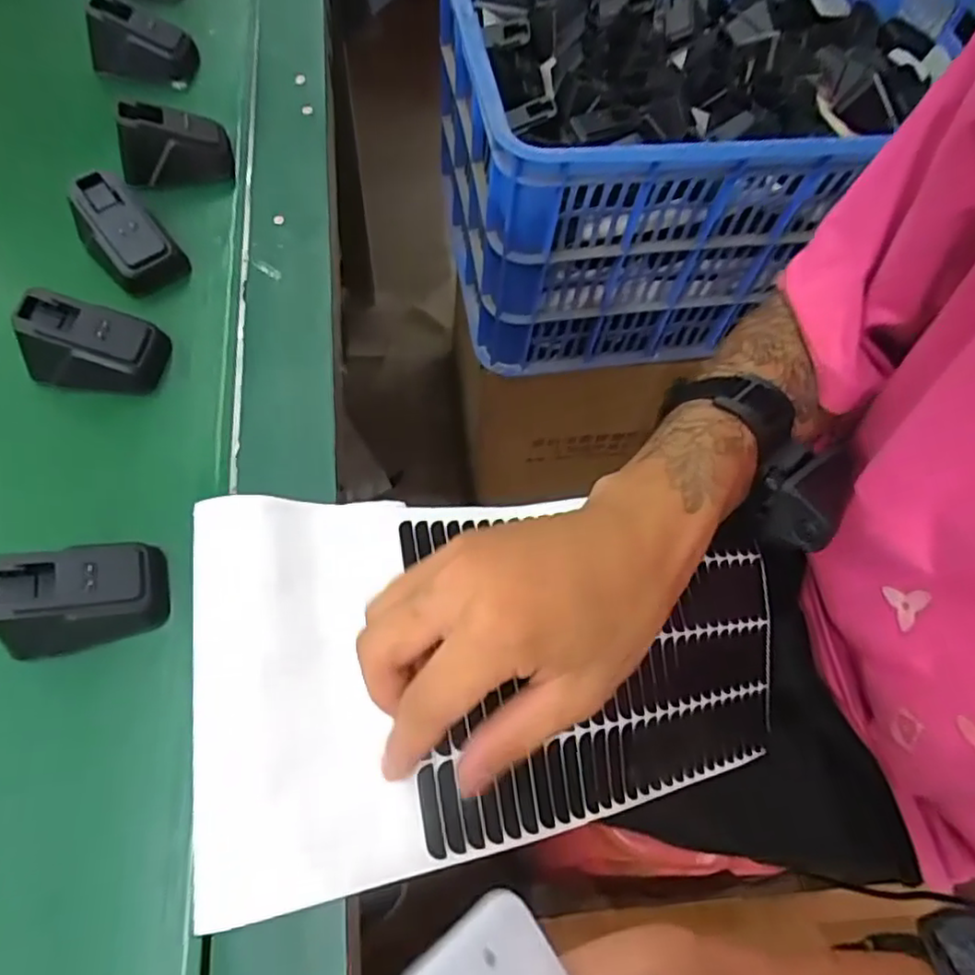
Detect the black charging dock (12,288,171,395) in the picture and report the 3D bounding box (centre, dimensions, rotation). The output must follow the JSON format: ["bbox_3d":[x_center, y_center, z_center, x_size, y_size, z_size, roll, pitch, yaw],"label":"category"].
[{"bbox_3d":[-0.211,-0.077,0.345,0.064,0.040,0.037,5,65,-1],"label":"black charging dock"}]

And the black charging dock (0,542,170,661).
[{"bbox_3d":[-0.182,0.048,0.286,0.064,0.034,0.043,-15,67,-10],"label":"black charging dock"}]

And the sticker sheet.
[{"bbox_3d":[0.023,0.088,0.325,0.314,0.031,0.169,5,63,-24],"label":"sticker sheet"}]

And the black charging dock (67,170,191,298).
[{"bbox_3d":[-0.218,-0.152,0.382,0.041,0.040,0.058,-38,73,-19],"label":"black charging dock"}]

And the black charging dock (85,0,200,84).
[{"bbox_3d":[-0.251,-0.325,0.465,0.067,0.037,0.035,9,65,1],"label":"black charging dock"}]

